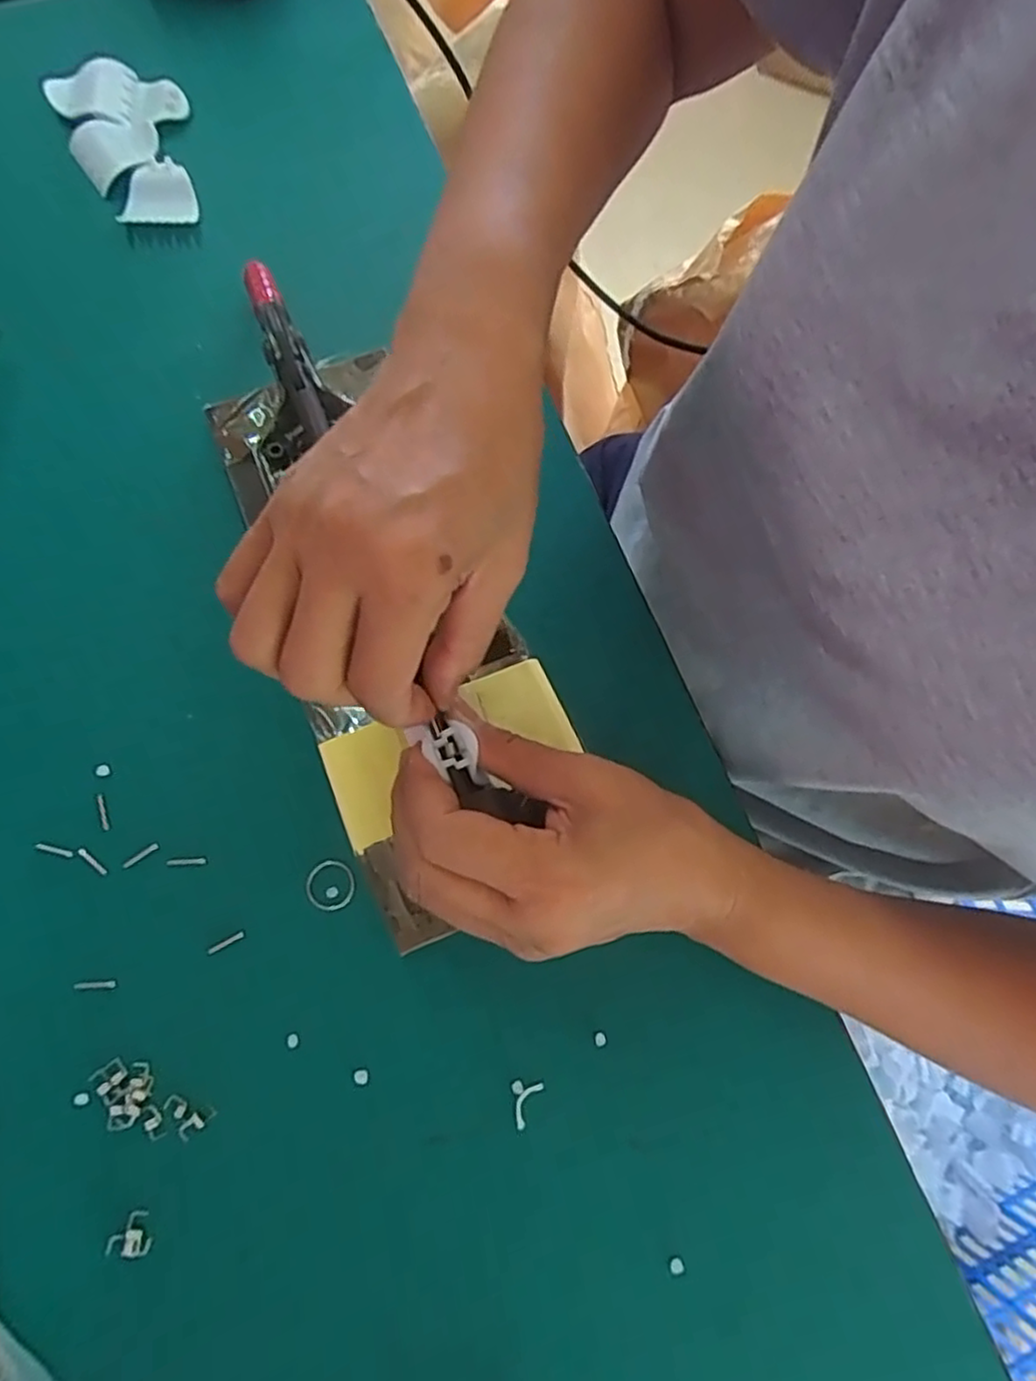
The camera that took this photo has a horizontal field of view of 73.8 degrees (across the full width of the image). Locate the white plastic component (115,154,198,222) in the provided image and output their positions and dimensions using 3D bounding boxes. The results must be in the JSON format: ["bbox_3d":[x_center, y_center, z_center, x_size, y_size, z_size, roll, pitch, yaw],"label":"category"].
[{"bbox_3d":[-0.201,-0.278,0.387,0.042,0.013,0.041,-7,75,-5],"label":"white plastic component"}]

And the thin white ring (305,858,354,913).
[{"bbox_3d":[-0.082,0.084,0.299,0.021,0.004,0.021,1,75,-3],"label":"thin white ring"}]

